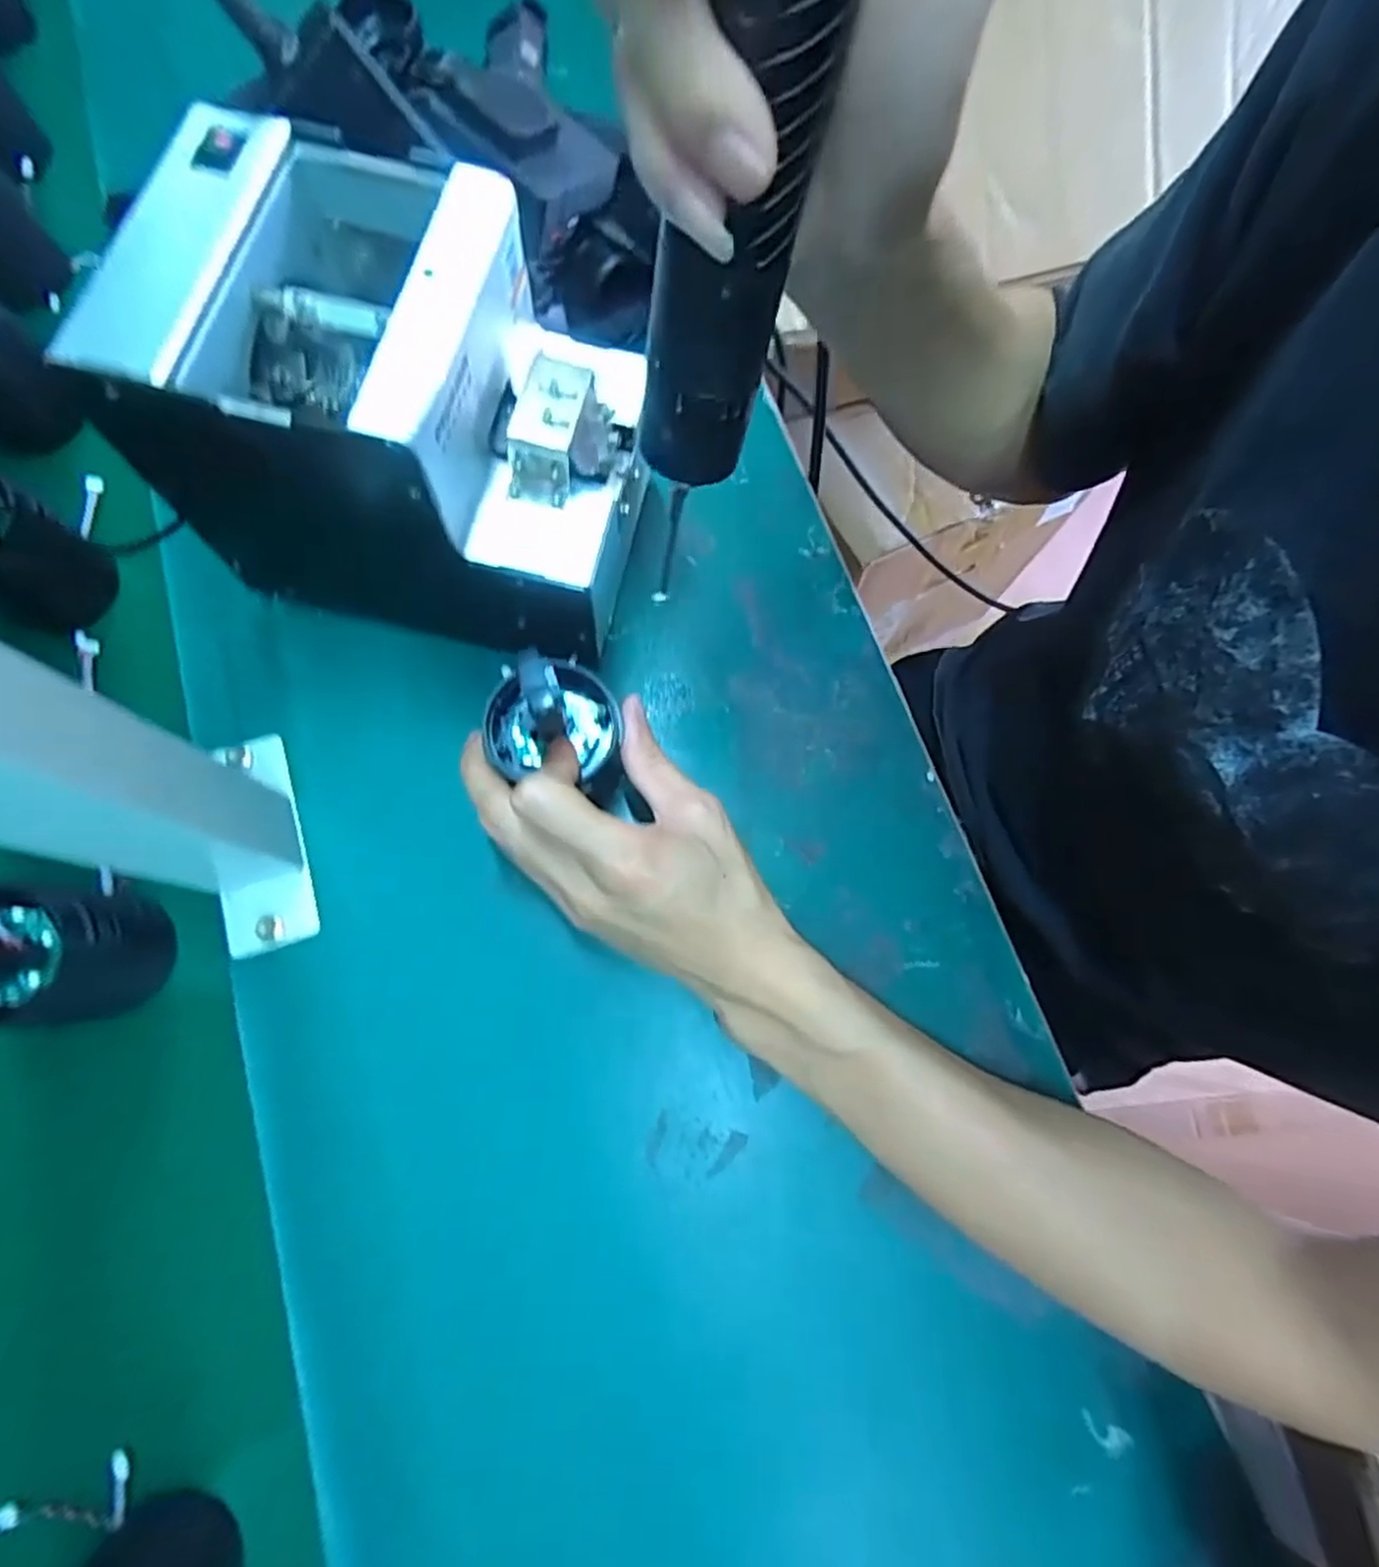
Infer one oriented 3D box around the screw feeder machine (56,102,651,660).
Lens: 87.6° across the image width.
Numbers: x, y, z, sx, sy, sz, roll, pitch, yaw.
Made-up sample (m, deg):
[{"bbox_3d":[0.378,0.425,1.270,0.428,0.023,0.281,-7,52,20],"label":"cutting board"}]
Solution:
[{"bbox_3d":[-0.114,-0.155,0.315,0.174,0.144,0.126,14,74,-1],"label":"screw feeder machine"}]

